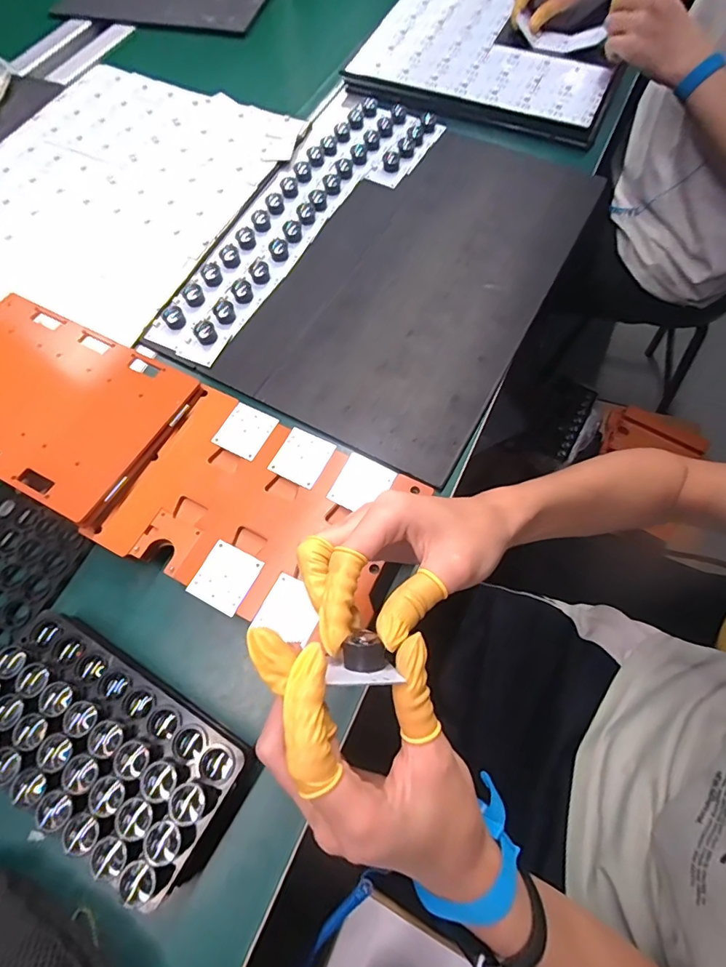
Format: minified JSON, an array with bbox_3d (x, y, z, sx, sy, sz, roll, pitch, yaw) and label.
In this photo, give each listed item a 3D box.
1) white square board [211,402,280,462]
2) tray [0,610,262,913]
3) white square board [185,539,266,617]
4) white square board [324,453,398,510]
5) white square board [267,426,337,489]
[{"bbox_3d":[-0.107,-0.048,0.428,0.045,0.004,0.046,26,71,13],"label":"white square board"},{"bbox_3d":[-0.179,0.183,0.333,0.199,0.048,0.098,28,70,12],"label":"tray"},{"bbox_3d":[-0.109,0.073,0.372,0.045,0.004,0.048,26,69,11],"label":"white square board"},{"bbox_3d":[-0.001,0.001,0.399,0.045,0.006,0.047,27,70,12],"label":"white square board"},{"bbox_3d":[-0.054,-0.023,0.416,0.044,0.004,0.047,26,69,11],"label":"white square board"}]

